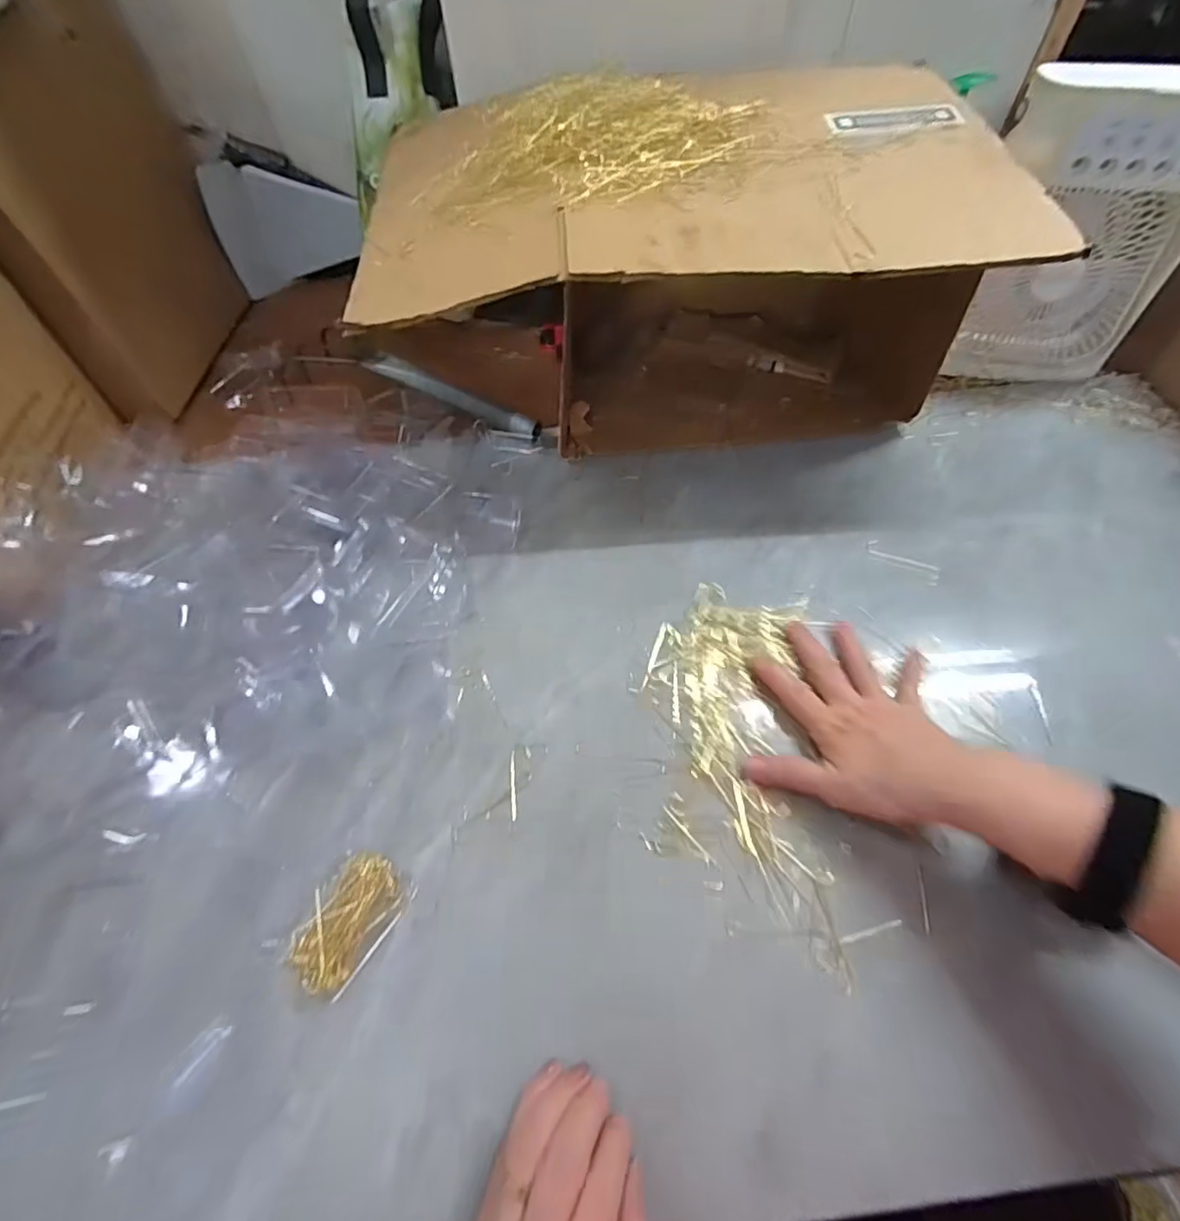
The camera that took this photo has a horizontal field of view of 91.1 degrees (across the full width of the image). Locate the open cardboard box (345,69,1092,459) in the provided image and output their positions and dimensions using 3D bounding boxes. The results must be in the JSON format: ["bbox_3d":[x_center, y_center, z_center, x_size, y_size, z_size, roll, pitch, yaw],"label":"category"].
[{"bbox_3d":[0.076,-0.303,0.537,0.502,0.215,0.294,-6,55,-1],"label":"open cardboard box"}]

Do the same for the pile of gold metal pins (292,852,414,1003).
[{"bbox_3d":[-0.146,0.187,0.350,0.046,0.016,0.073,29,62,17],"label":"pile of gold metal pins"}]

